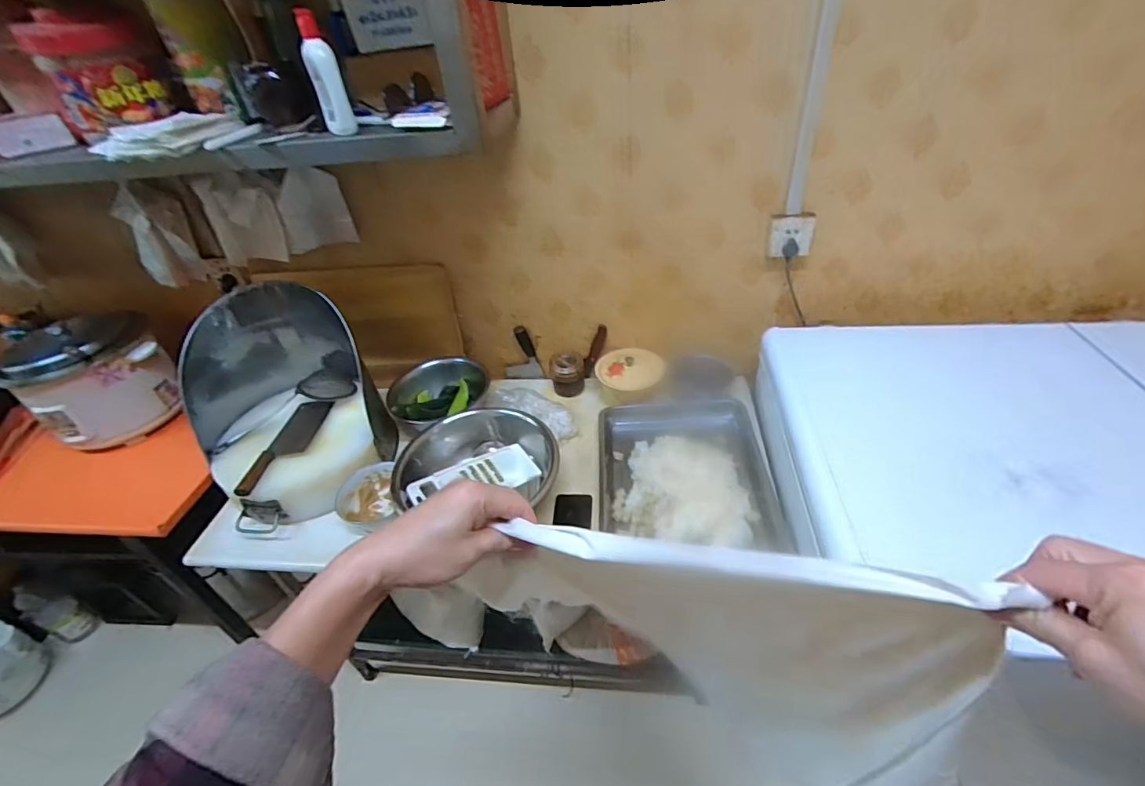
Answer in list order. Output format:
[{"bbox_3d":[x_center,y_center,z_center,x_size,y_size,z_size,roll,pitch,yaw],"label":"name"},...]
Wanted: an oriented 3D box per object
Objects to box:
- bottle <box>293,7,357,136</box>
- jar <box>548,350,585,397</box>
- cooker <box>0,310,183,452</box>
[{"bbox_3d":[-0.353,-0.450,0.708,0.039,0.142,0.050,-22,42,-18],"label":"bottle"},{"bbox_3d":[-0.014,-0.055,1.302,0.087,0.090,0.089,-8,39,-2],"label":"jar"},{"bbox_3d":[-1.135,-0.031,1.200,0.263,0.290,0.277,27,50,34],"label":"cooker"}]

